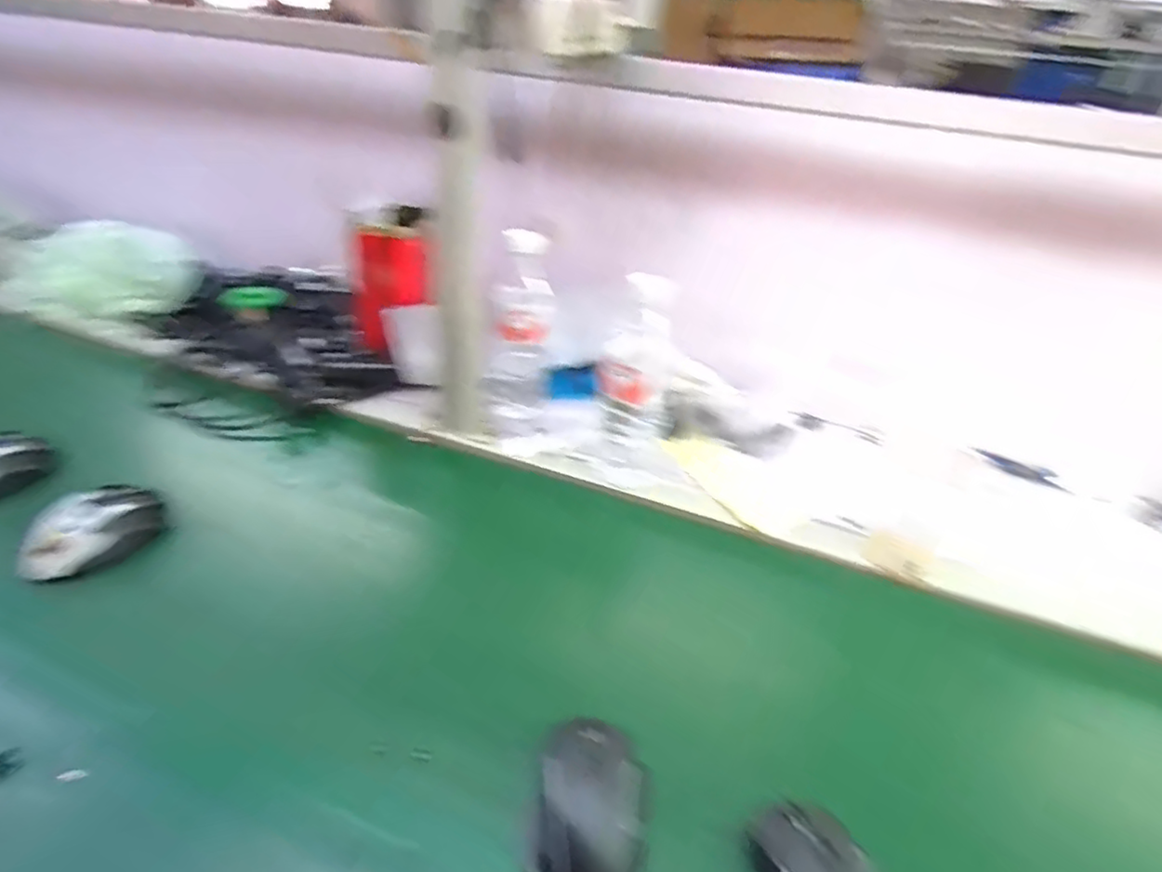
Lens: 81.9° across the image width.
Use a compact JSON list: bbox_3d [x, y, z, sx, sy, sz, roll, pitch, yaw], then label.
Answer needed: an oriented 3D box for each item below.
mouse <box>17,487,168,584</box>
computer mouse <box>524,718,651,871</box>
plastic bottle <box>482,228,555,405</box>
[{"bbox_3d":[-0.436,0.080,0.600,0.064,0.044,0.117,28,39,31],"label":"mouse"},{"bbox_3d":[0.006,0.233,0.414,0.069,0.041,0.096,10,32,7],"label":"computer mouse"},{"bbox_3d":[-0.076,-0.135,0.806,0.071,0.193,0.059,6,32,0],"label":"plastic bottle"}]

